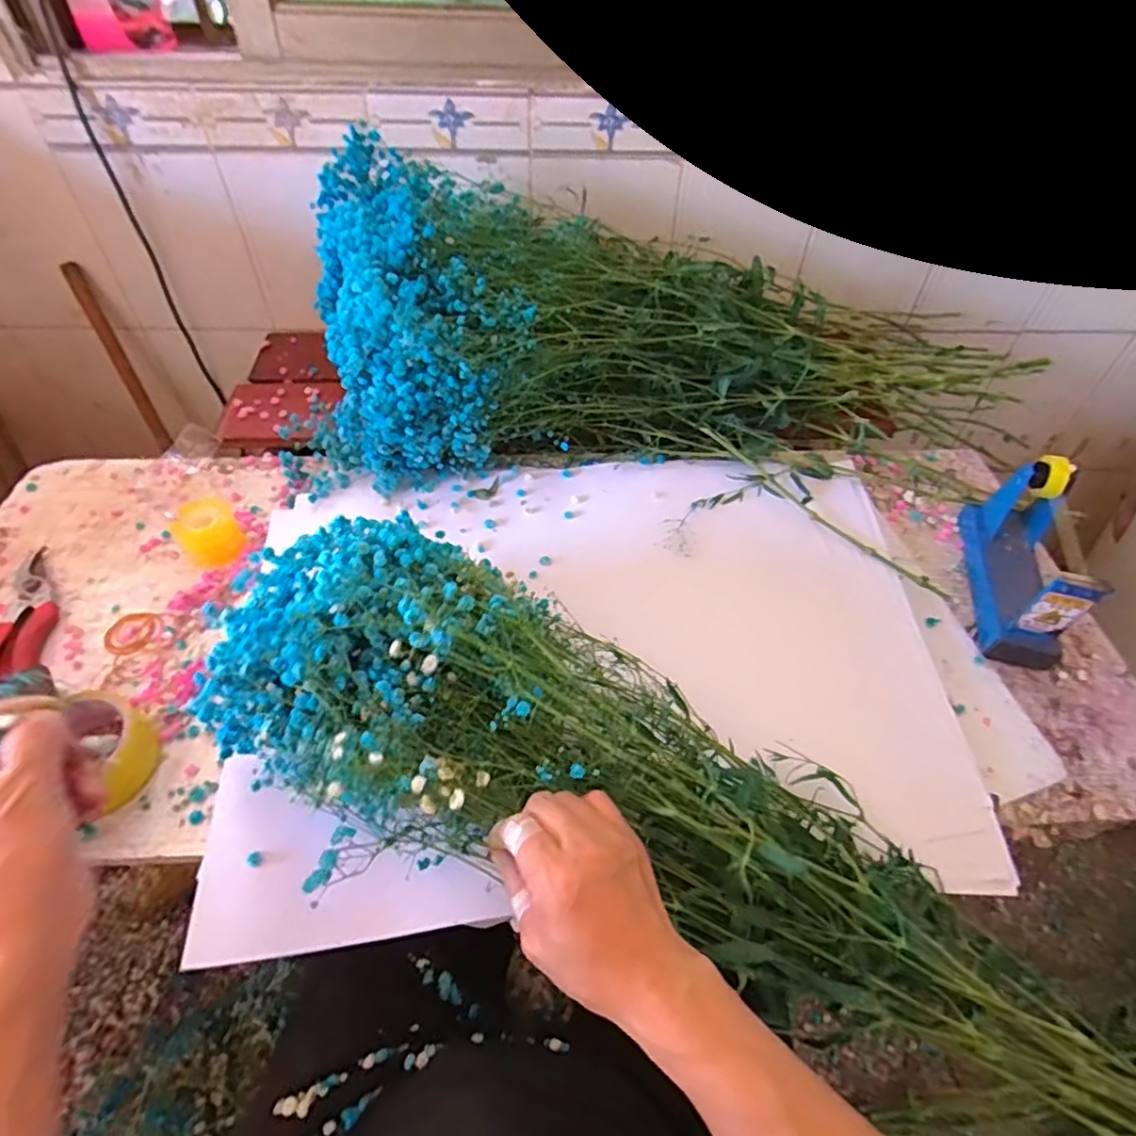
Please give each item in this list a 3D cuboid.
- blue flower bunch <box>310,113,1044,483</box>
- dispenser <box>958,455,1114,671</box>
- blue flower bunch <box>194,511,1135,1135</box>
[{"bbox_3d":[0.130,-0.268,0.818,0.818,0.244,0.307,3,48,-16],"label":"blue flower bunch"},{"bbox_3d":[0.462,-0.018,0.636,0.063,0.122,0.201,11,50,8],"label":"dispenser"},{"bbox_3d":[0.125,0.212,0.451,0.798,0.131,0.192,30,53,0],"label":"blue flower bunch"}]

